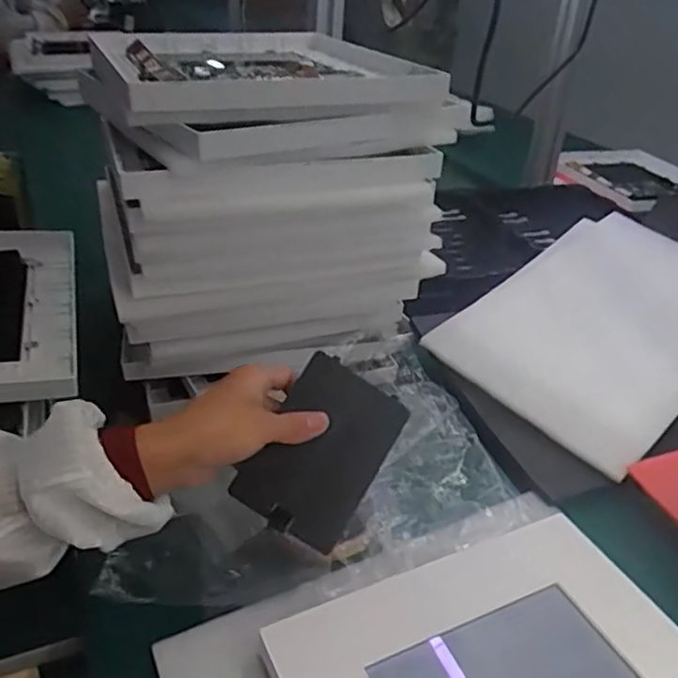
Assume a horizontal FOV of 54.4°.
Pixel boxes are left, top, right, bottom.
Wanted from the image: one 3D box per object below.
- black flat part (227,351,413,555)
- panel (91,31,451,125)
[{"bbox_3d":[-0.011,0.080,0.467,0.083,0.011,0.117,34,79,-2],"label":"black flat part"},{"bbox_3d":[-0.094,-0.284,0.673,0.290,0.048,0.396,-6,33,-16],"label":"panel"}]

